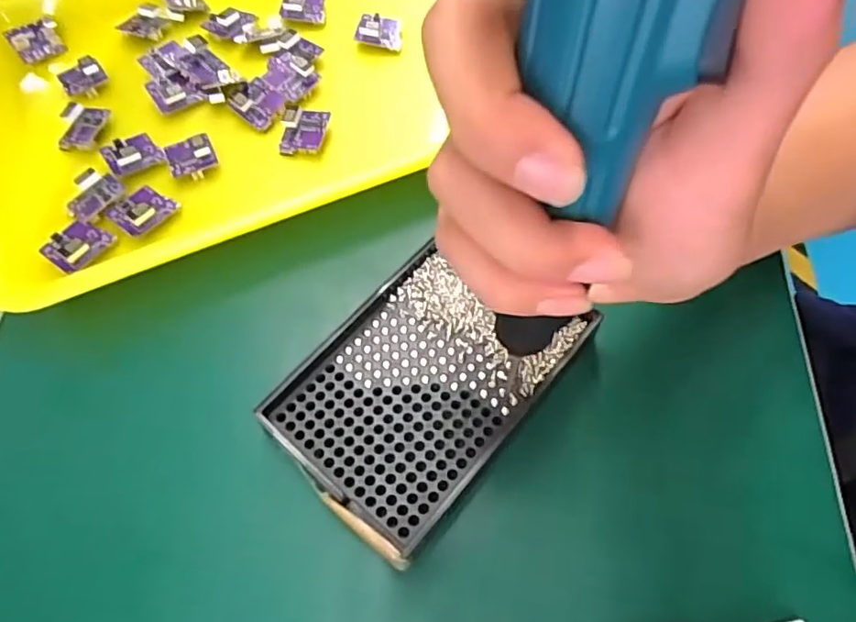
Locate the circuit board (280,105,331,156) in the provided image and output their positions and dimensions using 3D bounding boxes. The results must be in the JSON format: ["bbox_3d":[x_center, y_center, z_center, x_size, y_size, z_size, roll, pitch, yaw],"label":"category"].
[{"bbox_3d":[-0.071,-0.104,0.338,0.023,0.017,0.028,11,63,6],"label":"circuit board"}]

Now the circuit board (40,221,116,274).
[{"bbox_3d":[-0.181,-0.035,0.301,0.028,0.009,0.028,25,65,13],"label":"circuit board"}]

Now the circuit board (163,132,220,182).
[{"bbox_3d":[-0.134,-0.090,0.329,0.025,0.011,0.030,-24,64,-12],"label":"circuit board"}]

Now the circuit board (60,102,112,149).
[{"bbox_3d":[-0.205,-0.111,0.347,0.026,0.008,0.027,6,62,3],"label":"circuit board"}]

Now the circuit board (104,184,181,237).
[{"bbox_3d":[-0.152,-0.056,0.310,0.031,0.010,0.028,30,66,15],"label":"circuit board"}]

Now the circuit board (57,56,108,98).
[{"bbox_3d":[-0.215,-0.146,0.366,0.025,0.004,0.031,-36,67,-17],"label":"circuit board"}]

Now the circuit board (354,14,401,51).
[{"bbox_3d":[-0.031,-0.182,0.380,0.028,0.010,0.023,7,62,4],"label":"circuit board"}]

